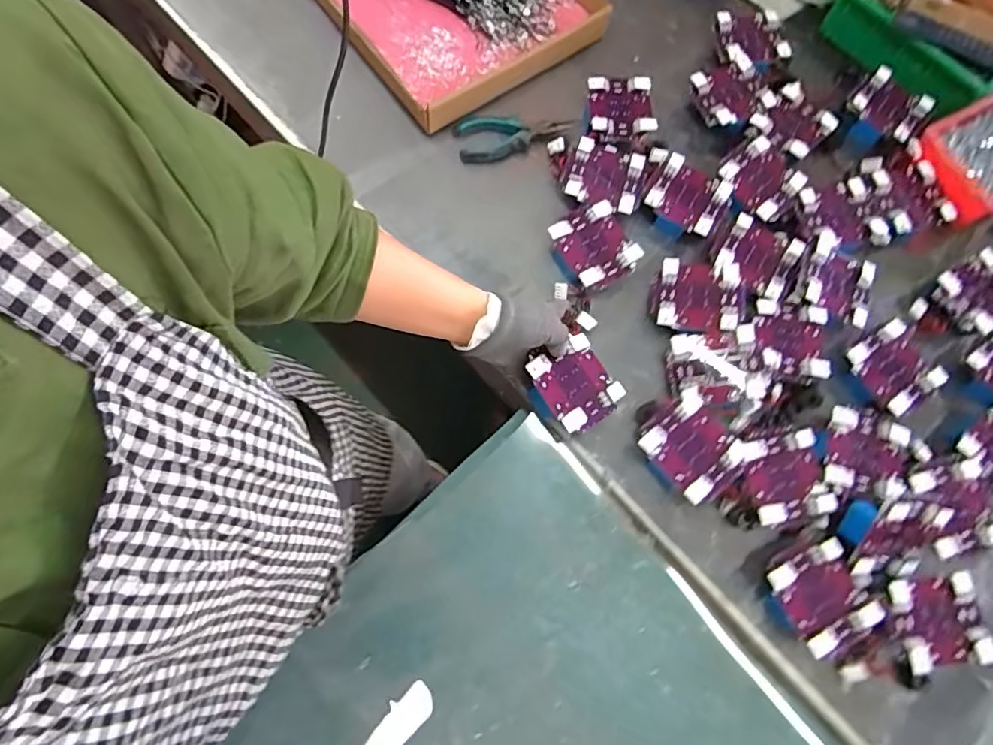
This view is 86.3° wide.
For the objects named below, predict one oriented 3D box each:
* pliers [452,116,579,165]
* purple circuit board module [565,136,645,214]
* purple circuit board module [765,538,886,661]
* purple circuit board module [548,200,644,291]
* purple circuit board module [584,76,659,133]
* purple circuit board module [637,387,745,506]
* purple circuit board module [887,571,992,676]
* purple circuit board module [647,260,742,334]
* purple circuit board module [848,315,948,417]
[{"bbox_3d":[0.024,-0.311,0.689,0.151,0.012,0.062,-15,80,-1],"label":"pliers"},{"bbox_3d":[0.137,-0.247,0.663,0.084,0.024,0.095,17,81,4],"label":"purple circuit board module"},{"bbox_3d":[0.322,0.224,0.532,0.088,0.033,0.087,-26,80,-3],"label":"purple circuit board module"},{"bbox_3d":[0.119,-0.148,0.635,0.085,0.030,0.097,-36,81,-5],"label":"purple circuit board module"},{"bbox_3d":[0.158,-0.344,0.689,0.085,0.022,0.084,-1,71,0],"label":"purple circuit board module"},{"bbox_3d":[0.206,0.081,0.572,0.093,0.035,0.107,-38,81,-5],"label":"purple circuit board module"},{"bbox_3d":[0.438,0.247,0.528,0.083,0.026,0.081,-7,80,0],"label":"purple circuit board module"},{"bbox_3d":[0.229,-0.088,0.613,0.091,0.025,0.085,10,80,3],"label":"purple circuit board module"},{"bbox_3d":[0.450,-0.005,0.598,0.076,0.015,0.088,-31,81,-4],"label":"purple circuit board module"}]

